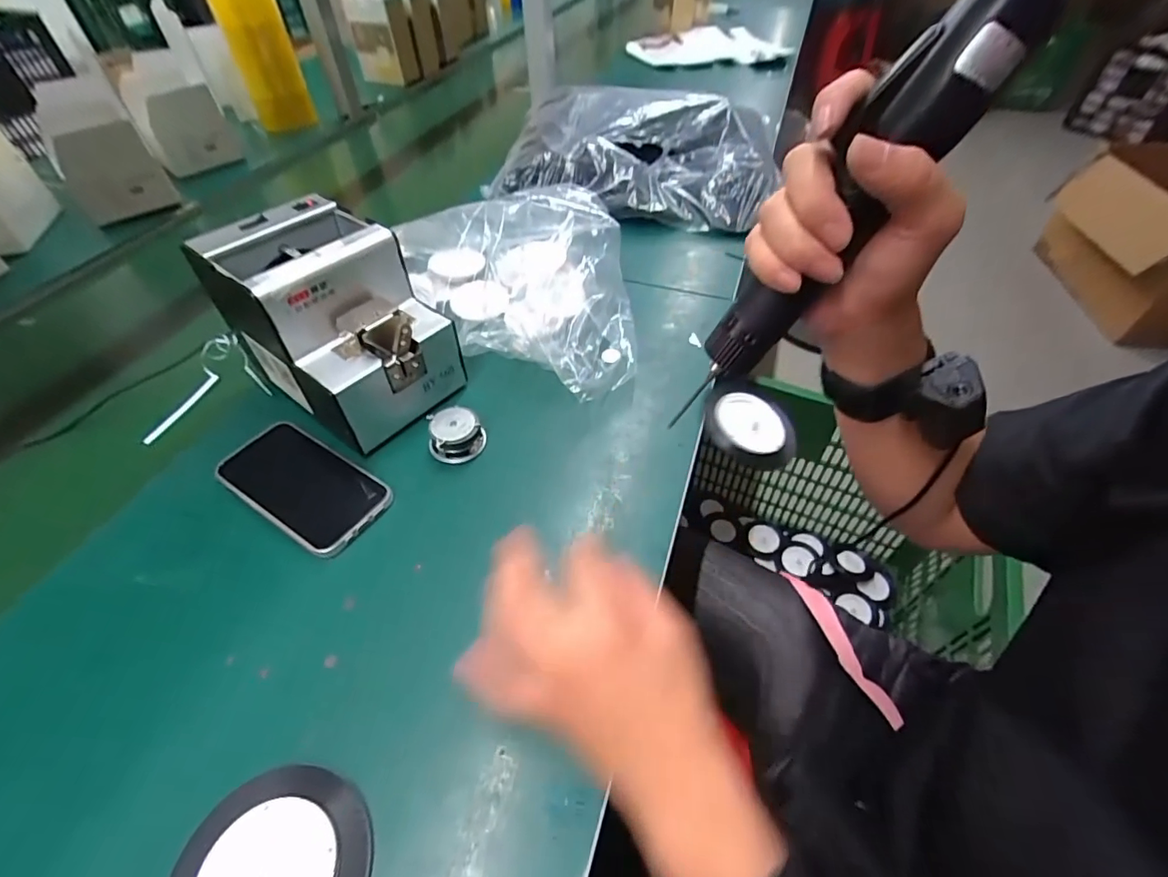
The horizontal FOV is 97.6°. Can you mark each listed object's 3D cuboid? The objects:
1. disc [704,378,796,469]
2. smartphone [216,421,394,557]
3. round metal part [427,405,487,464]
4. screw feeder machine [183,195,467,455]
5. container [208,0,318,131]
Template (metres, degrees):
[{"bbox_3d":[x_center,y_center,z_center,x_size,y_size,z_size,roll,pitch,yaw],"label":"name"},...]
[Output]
[{"bbox_3d":[0.160,-0.015,0.494,0.098,0.012,0.080,39,65,-4],"label":"disc"},{"bbox_3d":[-0.235,0.040,0.431,0.149,0.014,0.075,26,54,22],"label":"smartphone"},{"bbox_3d":[-0.114,-0.003,0.462,0.047,0.034,0.047,-1,49,1],"label":"round metal part"},{"bbox_3d":[-0.223,-0.105,0.464,0.180,0.143,0.132,32,57,25],"label":"screw feeder machine"},{"bbox_3d":[-0.580,-0.694,0.938,0.102,0.216,0.072,-30,55,-23],"label":"container"}]

